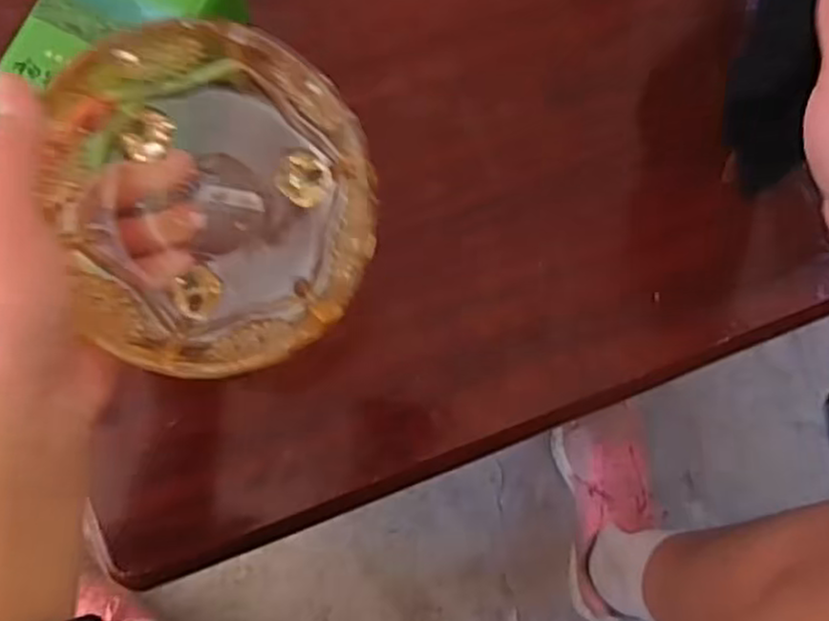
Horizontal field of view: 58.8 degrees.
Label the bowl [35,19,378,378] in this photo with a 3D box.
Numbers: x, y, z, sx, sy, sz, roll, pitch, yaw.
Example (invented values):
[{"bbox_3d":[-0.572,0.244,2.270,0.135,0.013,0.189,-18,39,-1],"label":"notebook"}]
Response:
[{"bbox_3d":[-0.087,-0.043,0.320,0.136,0.067,0.138,0,83,-4],"label":"bowl"}]

